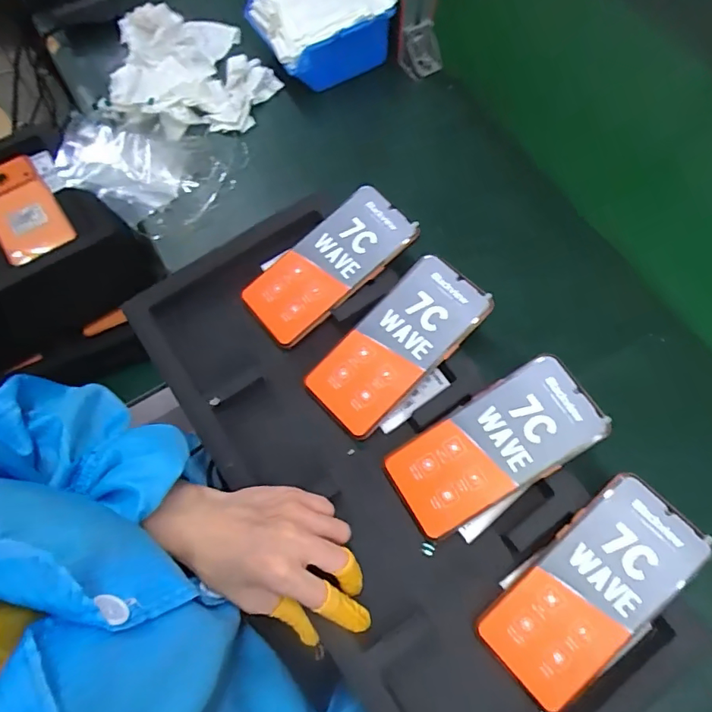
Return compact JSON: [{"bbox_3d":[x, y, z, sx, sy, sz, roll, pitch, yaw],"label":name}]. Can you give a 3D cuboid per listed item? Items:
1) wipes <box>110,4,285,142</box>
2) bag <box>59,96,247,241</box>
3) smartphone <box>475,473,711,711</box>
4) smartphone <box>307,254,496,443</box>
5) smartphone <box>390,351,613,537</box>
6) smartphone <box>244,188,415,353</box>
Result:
[{"bbox_3d":[-0.195,-0.337,0.587,0.185,0.045,0.197,-16,68,-7],"label":"wipes"},{"bbox_3d":[-0.217,-0.211,0.538,0.182,0.048,0.148,33,71,12],"label":"bag"},{"bbox_3d":[0.167,0.164,0.359,0.163,0.006,0.073,-44,71,-2],"label":"smartphone"},{"bbox_3d":[0.035,-0.009,0.437,0.163,0.011,0.074,-45,71,-2],"label":"smartphone"},{"bbox_3d":[0.107,0.071,0.400,0.162,0.011,0.079,-33,68,3],"label":"smartphone"},{"bbox_3d":[-0.026,-0.084,0.467,0.161,0.006,0.075,-42,74,-2],"label":"smartphone"}]

